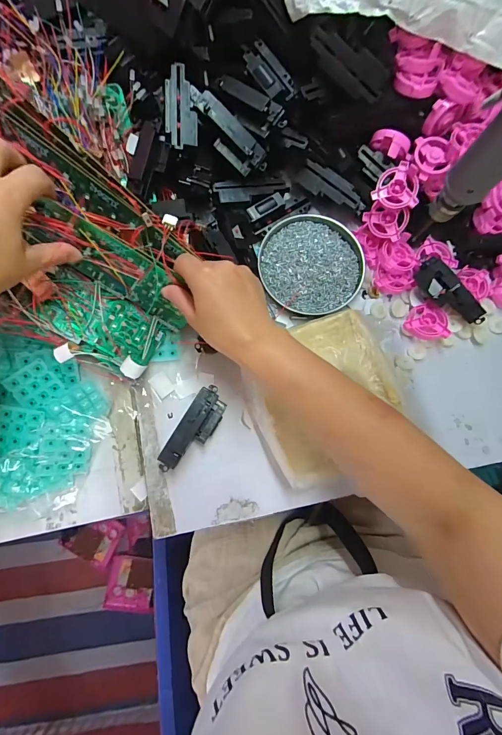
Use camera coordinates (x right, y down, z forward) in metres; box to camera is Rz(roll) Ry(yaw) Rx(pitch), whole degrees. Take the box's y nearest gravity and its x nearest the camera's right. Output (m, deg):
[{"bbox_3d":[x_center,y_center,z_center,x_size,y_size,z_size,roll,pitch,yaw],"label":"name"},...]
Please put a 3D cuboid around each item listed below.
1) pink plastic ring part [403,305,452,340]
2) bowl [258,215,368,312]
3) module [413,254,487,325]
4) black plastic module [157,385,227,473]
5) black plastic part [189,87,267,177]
[{"bbox_3d":[0.227,-0.059,0.440,0.053,0.012,0.043,23,80,14],"label":"pink plastic ring part"},{"bbox_3d":[0.079,-0.139,0.446,0.132,0.031,0.130,1,80,-4],"label":"bowl"},{"bbox_3d":[0.251,-0.091,0.439,0.038,0.044,0.104,-40,85,-9],"label":"module"},{"bbox_3d":[-0.065,0.074,0.402,0.035,0.033,0.107,31,79,2],"label":"black plastic module"},{"bbox_3d":[-0.028,-0.277,0.407,0.110,0.018,0.036,43,83,-20],"label":"black plastic part"}]

